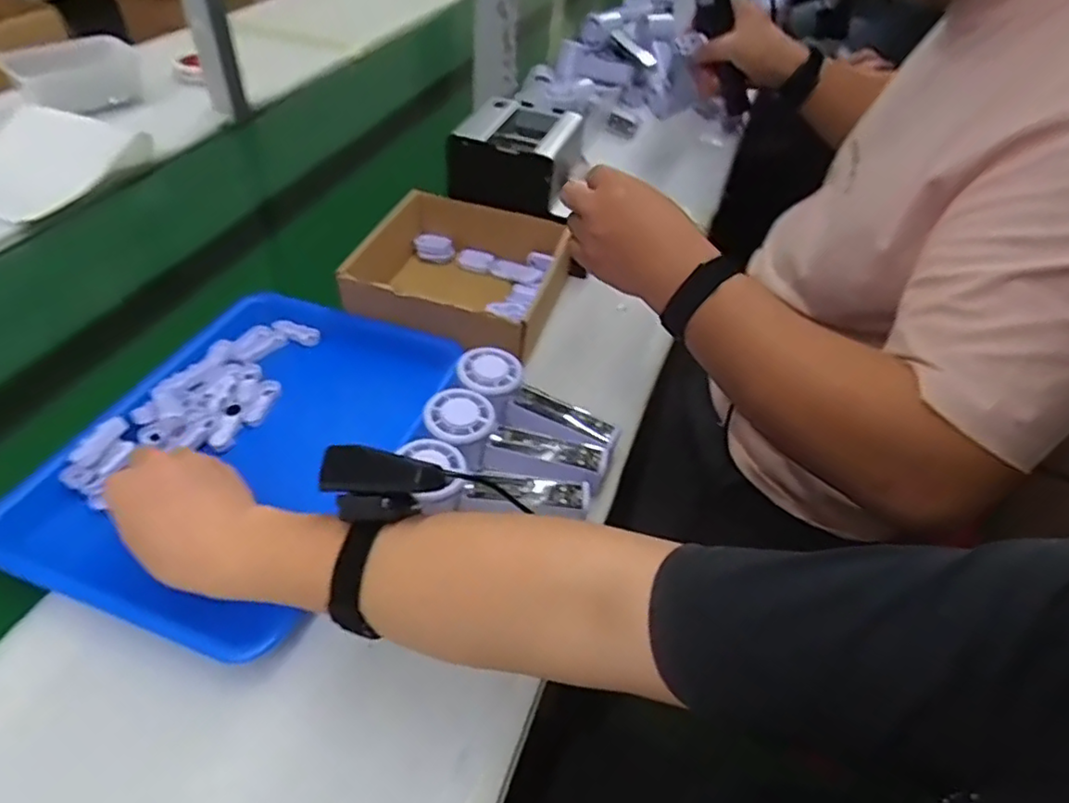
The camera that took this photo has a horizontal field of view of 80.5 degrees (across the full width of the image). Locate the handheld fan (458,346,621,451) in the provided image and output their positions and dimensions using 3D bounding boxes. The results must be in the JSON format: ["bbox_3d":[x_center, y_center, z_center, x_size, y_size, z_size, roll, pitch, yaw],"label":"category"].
[{"bbox_3d":[-0.001,0.003,0.561,0.151,0.028,0.055,31,50,7],"label":"handheld fan"}]

